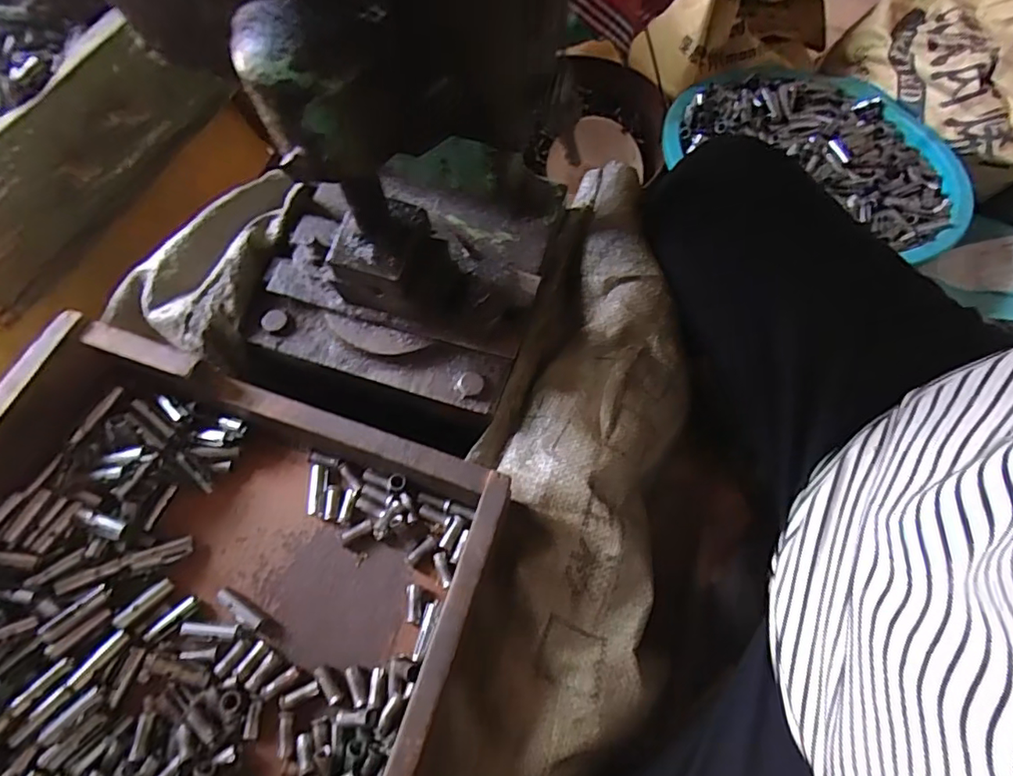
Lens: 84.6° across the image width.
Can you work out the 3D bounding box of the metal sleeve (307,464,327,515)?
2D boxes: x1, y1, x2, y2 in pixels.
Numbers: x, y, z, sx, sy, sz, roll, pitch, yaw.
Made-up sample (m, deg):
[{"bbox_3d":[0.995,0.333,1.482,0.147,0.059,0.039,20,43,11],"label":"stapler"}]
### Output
[{"bbox_3d":[-0.142,0.075,0.417,0.011,0.006,0.039,2,69,-1],"label":"metal sleeve"}]

